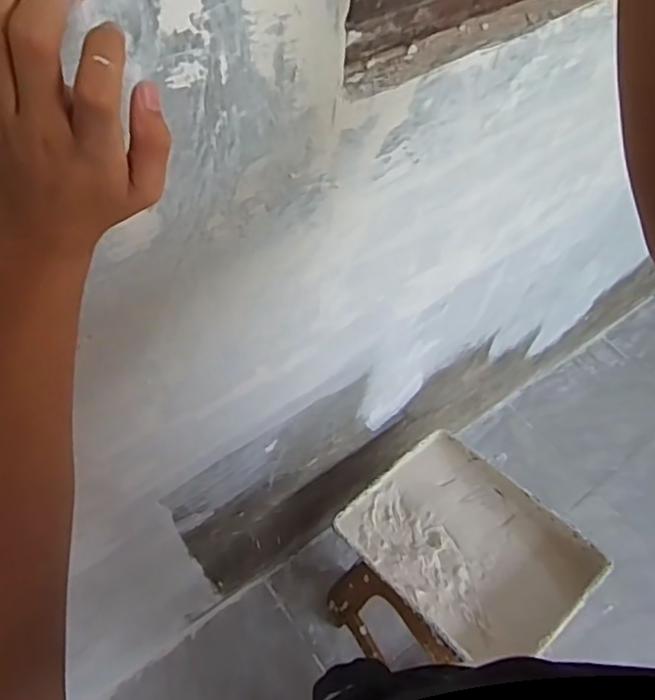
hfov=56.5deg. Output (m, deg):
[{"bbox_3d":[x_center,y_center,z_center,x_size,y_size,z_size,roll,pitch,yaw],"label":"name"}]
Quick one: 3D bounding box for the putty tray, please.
[{"bbox_3d":[0.225,0.313,0.986,0.272,0.076,0.349,-33,64,-24],"label":"putty tray"}]

